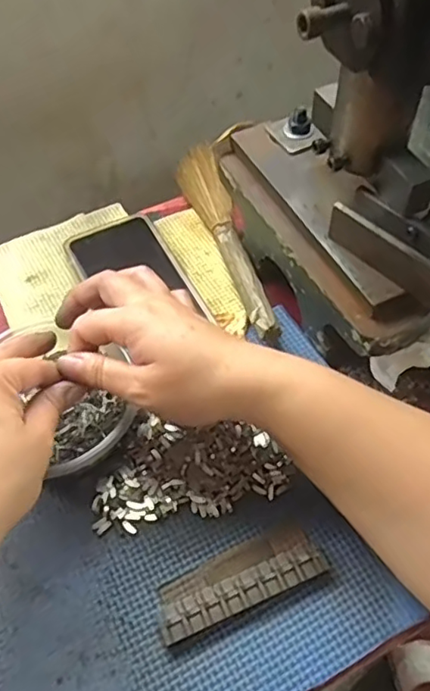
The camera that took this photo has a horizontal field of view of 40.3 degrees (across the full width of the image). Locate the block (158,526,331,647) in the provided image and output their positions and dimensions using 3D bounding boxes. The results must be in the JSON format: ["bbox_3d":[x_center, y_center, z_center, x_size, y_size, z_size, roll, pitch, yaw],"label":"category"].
[{"bbox_3d":[0.013,0.133,0.333,0.094,0.011,0.034,-20,56,-12],"label":"block"}]

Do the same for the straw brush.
[{"bbox_3d":[0.010,-0.095,0.484,0.033,0.025,0.226,-15,55,-9],"label":"straw brush"}]

